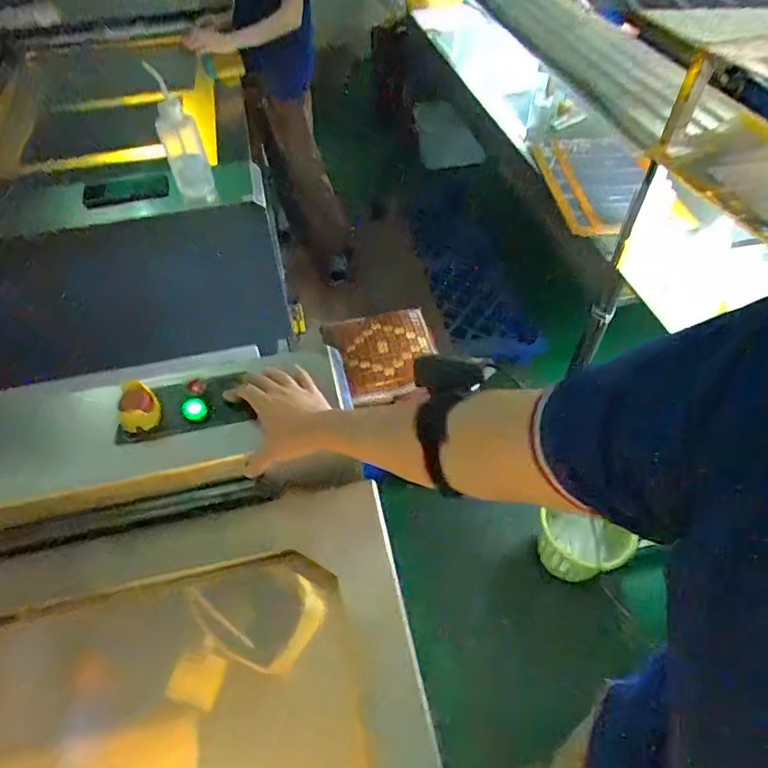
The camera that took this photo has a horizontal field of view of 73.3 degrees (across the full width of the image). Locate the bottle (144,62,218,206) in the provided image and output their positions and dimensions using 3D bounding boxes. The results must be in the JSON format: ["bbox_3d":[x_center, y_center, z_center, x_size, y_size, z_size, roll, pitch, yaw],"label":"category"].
[{"bbox_3d":[-0.369,-0.445,0.938,0.065,0.244,0.084,-19,53,-14],"label":"bottle"}]

